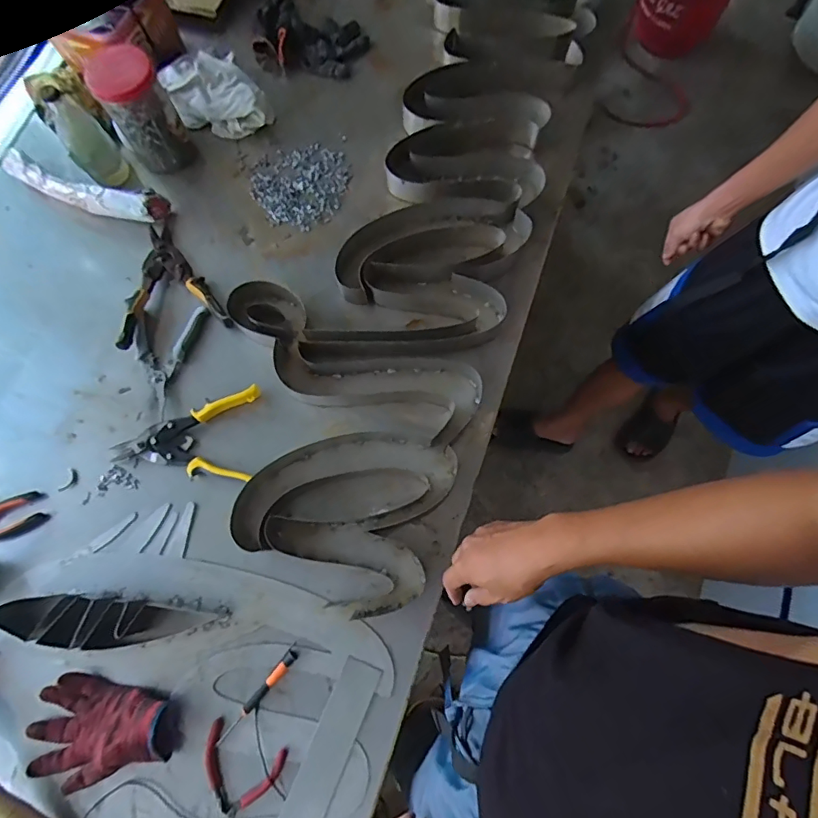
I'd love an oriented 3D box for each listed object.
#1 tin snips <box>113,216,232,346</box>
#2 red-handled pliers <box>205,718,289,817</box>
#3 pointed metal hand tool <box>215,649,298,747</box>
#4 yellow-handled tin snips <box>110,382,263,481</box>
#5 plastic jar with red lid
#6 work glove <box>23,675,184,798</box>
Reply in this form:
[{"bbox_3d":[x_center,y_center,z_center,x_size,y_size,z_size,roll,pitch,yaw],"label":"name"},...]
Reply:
[{"bbox_3d":[-0.409,-0.218,0.833,0.168,0.028,0.233,-20,76,-5],"label":"tin snips"},{"bbox_3d":[-0.225,0.488,0.638,0.103,0.015,0.140,18,75,5],"label":"red-handled pliers"},{"bbox_3d":[-0.201,0.385,0.674,0.016,0.021,0.147,39,78,10],"label":"pointed metal hand tool"},{"bbox_3d":[-0.342,0.036,0.770,0.212,0.024,0.138,1,75,0],"label":"yellow-handled tin snips"},{"bbox_3d":[-0.446,-0.496,0.851,0.097,0.180,0.086,-37,78,-9],"label":"plastic jar with red lid"},{"bbox_3d":[-0.403,0.425,0.651,0.187,0.046,0.125,11,75,3],"label":"work glove"}]

